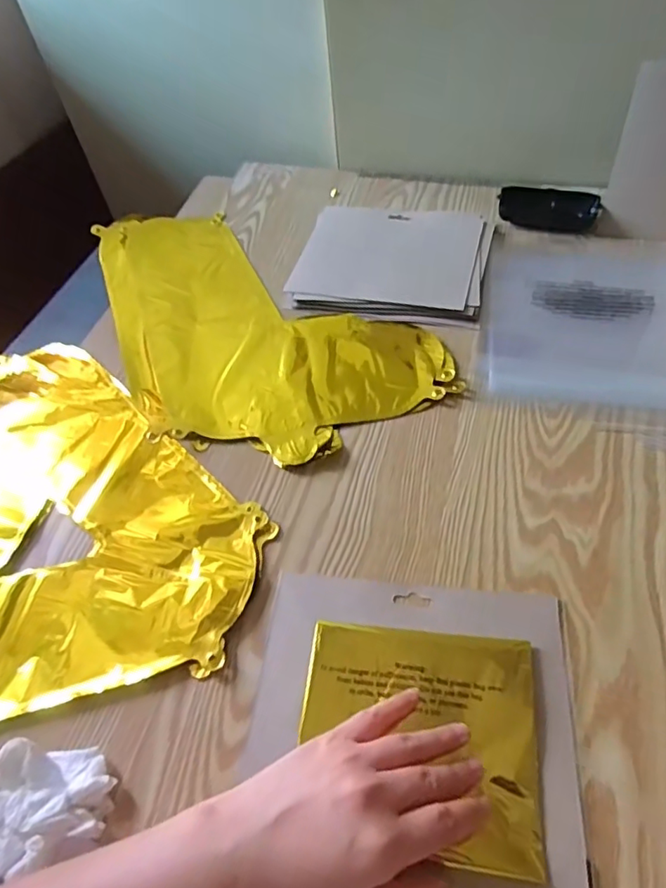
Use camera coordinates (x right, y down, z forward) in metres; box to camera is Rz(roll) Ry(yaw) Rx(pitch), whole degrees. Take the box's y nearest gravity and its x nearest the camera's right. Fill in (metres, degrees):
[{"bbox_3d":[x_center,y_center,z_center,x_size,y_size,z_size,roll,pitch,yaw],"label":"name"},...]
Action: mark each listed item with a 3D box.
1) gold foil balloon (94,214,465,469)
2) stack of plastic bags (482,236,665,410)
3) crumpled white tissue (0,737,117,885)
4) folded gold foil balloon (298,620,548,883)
[{"bbox_3d":[-0.102,-0.140,0.584,0.249,0.015,0.421,-30,55,-17],"label":"gold foil balloon"},{"bbox_3d":[0.269,-0.140,0.559,0.219,0.007,0.268,7,53,11],"label":"stack of plastic bags"},{"bbox_3d":[-0.172,0.212,0.322,0.078,0.021,0.063,1,52,6],"label":"crumpled white tissue"},{"bbox_3d":[0.051,0.173,0.333,0.140,0.006,0.120,5,53,9],"label":"folded gold foil balloon"}]

